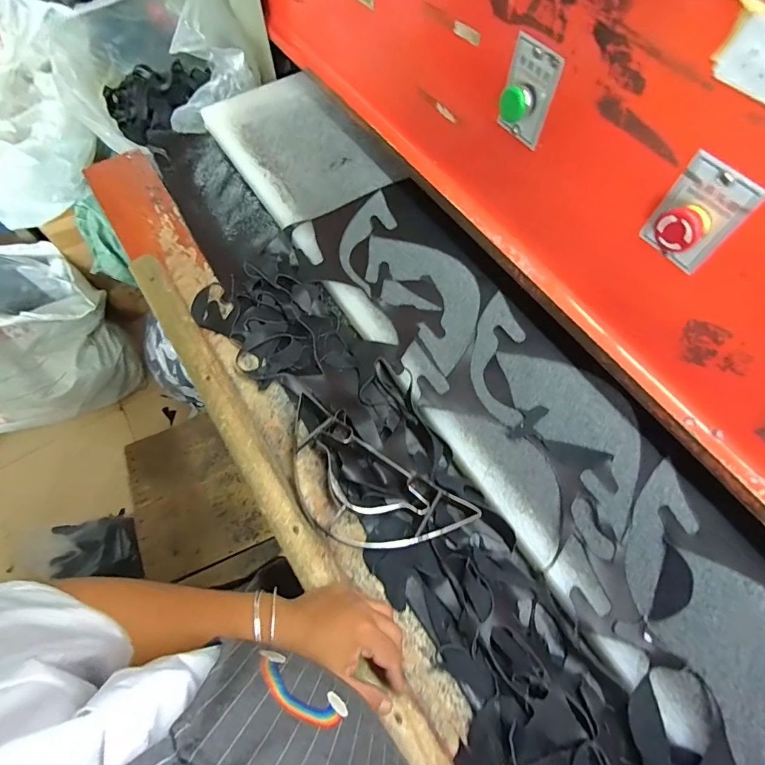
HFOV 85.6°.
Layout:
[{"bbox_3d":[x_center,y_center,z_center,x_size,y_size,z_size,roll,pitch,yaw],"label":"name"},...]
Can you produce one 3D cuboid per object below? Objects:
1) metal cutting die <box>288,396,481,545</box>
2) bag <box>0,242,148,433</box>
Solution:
[{"bbox_3d":[-0.029,0.127,0.503,0.262,0.031,0.128,36,69,12],"label":"metal cutting die"},{"bbox_3d":[-1.303,-0.164,1.493,0.549,0.580,0.476,-28,70,-15],"label":"bag"}]

